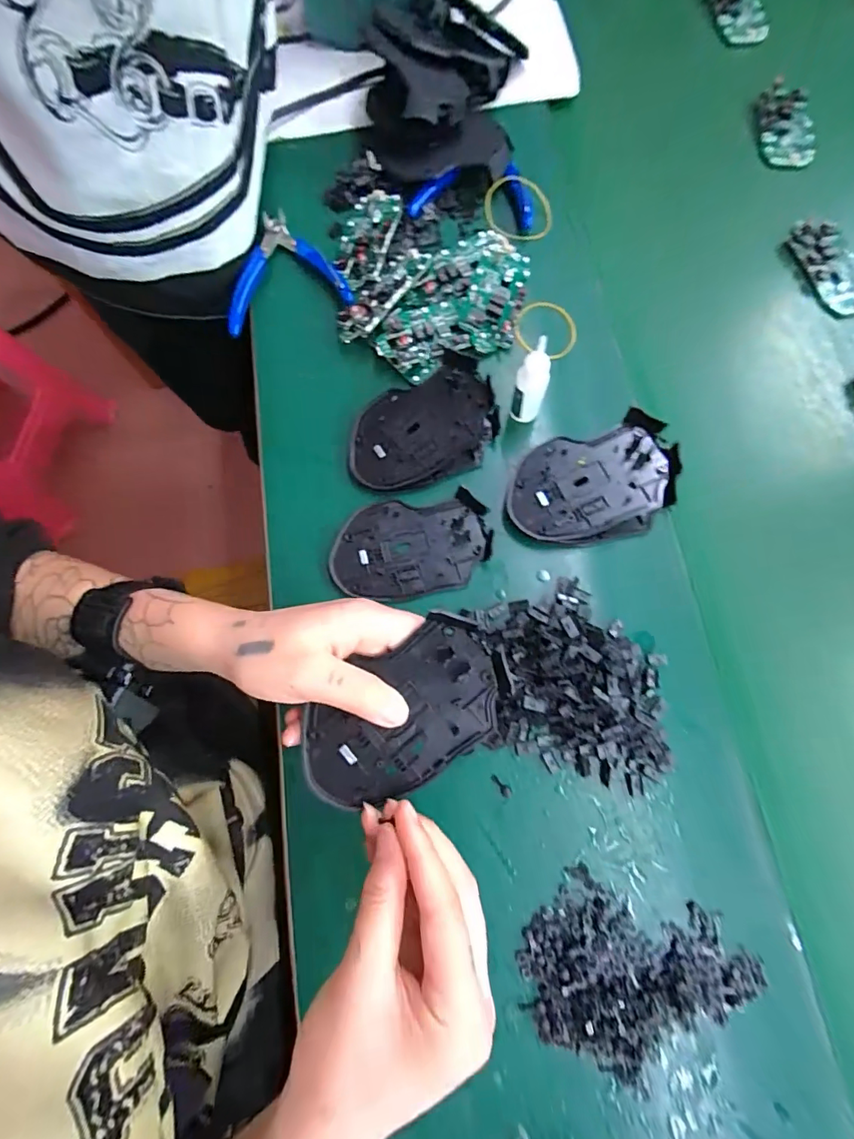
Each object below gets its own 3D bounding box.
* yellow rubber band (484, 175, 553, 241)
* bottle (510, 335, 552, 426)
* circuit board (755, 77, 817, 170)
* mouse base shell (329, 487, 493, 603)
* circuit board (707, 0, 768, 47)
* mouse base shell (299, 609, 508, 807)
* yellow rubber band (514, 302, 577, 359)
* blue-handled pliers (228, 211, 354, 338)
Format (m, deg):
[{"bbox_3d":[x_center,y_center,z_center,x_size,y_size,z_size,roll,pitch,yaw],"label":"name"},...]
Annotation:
[{"bbox_3d":[0.081,-0.316,0.409,0.060,0.011,0.064,3,76,1],"label":"yellow rubber band"},{"bbox_3d":[0.073,-0.129,0.330,0.022,0.072,0.016,16,76,4],"label":"bottle"},{"bbox_3d":[0.336,-0.413,0.436,0.048,0.013,0.089,2,76,1],"label":"circuit board"},{"bbox_3d":[-0.012,-0.016,0.337,0.112,0.015,0.071,-6,76,-1],"label":"mouse base shell"},{"bbox_3d":[0.317,-0.578,0.480,0.048,0.007,0.102,-9,76,-2],"label":"circuit board"},{"bbox_3d":[-0.012,0.077,0.242,0.112,0.021,0.064,-34,78,-8],"label":"mouse base shell"},{"bbox_3d":[0.099,-0.199,0.387,0.051,0.007,0.046,23,86,3],"label":"yellow rubber band"},{"bbox_3d":[-0.125,-0.261,0.408,0.108,0.023,0.108,-10,76,-2],"label":"blue-handled pliers"}]

